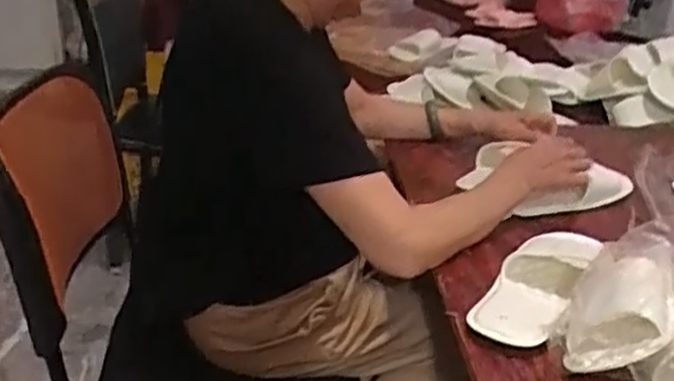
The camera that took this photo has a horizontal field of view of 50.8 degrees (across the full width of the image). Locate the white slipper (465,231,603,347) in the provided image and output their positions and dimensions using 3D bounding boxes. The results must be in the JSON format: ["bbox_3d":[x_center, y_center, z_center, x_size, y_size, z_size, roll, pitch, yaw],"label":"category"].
[{"bbox_3d":[0.210,0.100,0.765,0.091,0.041,0.206,17,29,29],"label":"white slipper"}]

